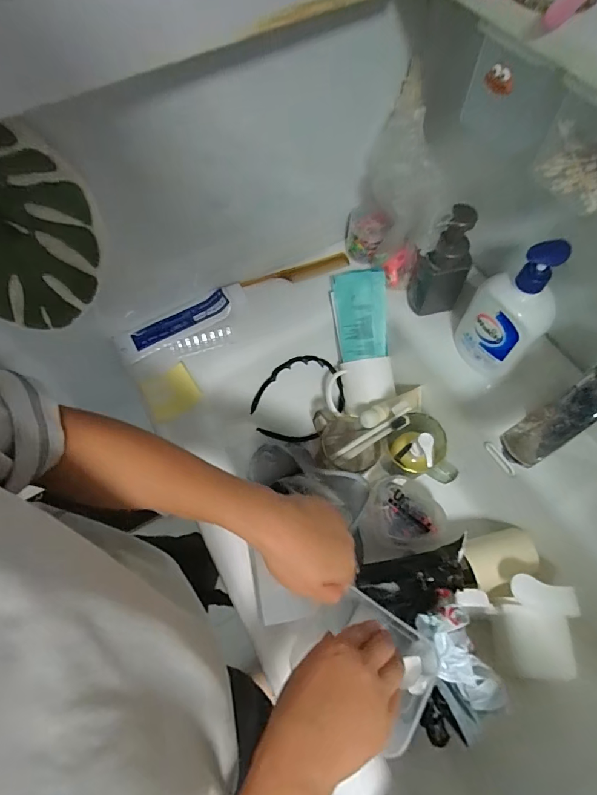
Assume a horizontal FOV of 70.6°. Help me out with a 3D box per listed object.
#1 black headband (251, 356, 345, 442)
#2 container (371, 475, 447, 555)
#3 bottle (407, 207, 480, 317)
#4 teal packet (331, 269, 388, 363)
[{"bbox_3d":[0.002,0.006,0.637,0.144,0.124,0.032,-25,25,-15],"label":"black headband"},{"bbox_3d":[0.150,0.163,0.595,0.097,0.054,0.109,-27,67,-12],"label":"container"},{"bbox_3d":[0.186,-0.164,0.535,0.061,0.153,0.051,1,64,1],"label":"bottle"},{"bbox_3d":[0.090,-0.115,0.600,0.070,0.015,0.122,-6,106,7],"label":"teal packet"}]

